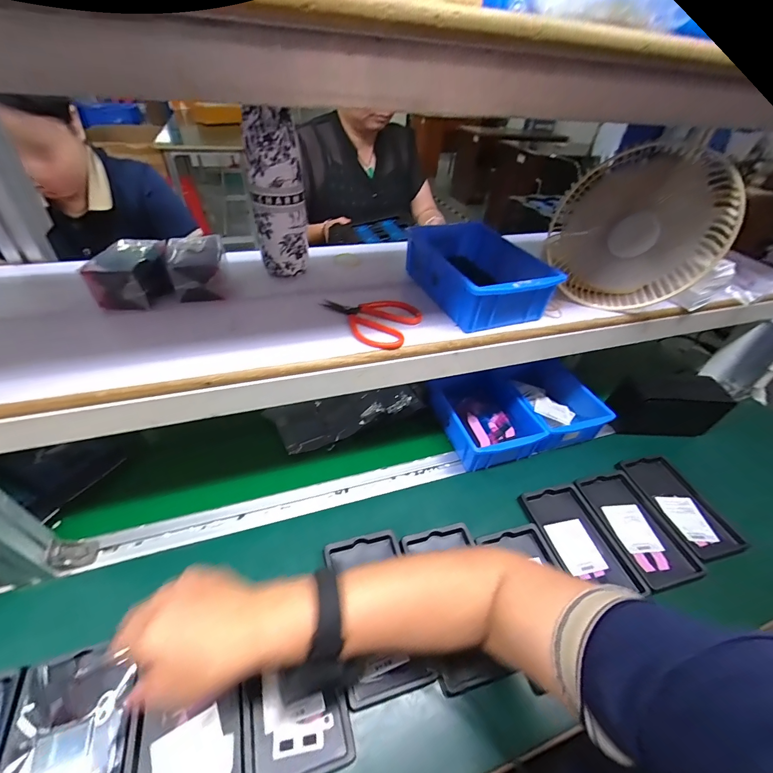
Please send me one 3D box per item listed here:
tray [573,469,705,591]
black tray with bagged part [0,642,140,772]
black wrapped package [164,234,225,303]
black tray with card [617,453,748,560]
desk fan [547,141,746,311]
[{"bbox_3d":[0.362,0.198,0.520,0.099,0.014,0.160,-9,43,-16],"label":"tray"},{"bbox_3d":[-0.272,0.315,0.308,0.095,0.028,0.153,-9,43,-16],"label":"black tray with bagged part"},{"bbox_3d":[-0.242,-0.155,0.464,0.066,0.053,0.094,-8,43,-14],"label":"black wrapped package"},{"bbox_3d":[0.452,0.176,0.555,0.097,0.017,0.164,-8,43,-14],"label":"black tray with card"},{"bbox_3d":[0.341,-0.209,0.505,0.204,0.182,0.132,23,44,20],"label":"desk fan"}]

